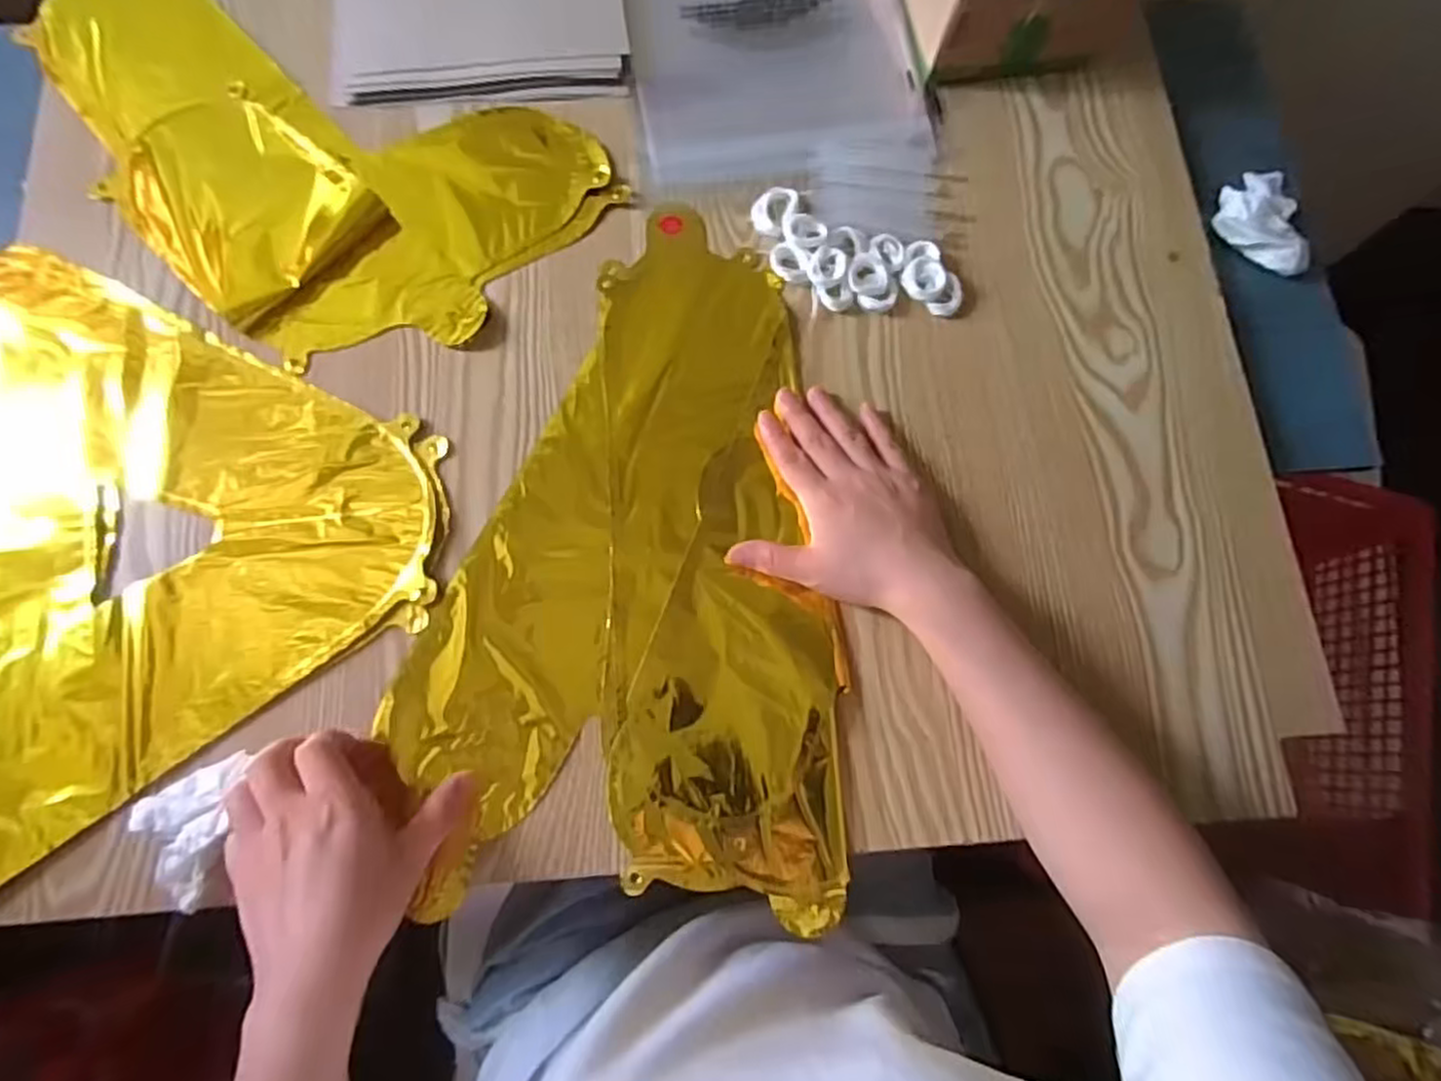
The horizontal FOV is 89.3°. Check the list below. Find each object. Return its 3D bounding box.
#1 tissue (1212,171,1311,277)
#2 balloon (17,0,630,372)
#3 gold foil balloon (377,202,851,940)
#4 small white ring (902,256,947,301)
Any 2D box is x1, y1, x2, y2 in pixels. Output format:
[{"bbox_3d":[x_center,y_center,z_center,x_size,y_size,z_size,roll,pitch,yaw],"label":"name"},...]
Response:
[{"bbox_3d":[0.385,-0.235,0.516,0.056,0.026,0.088,12,75,1],"label":"tissue"},{"bbox_3d":[-0.297,-0.275,0.493,0.395,0.011,0.231,35,77,7],"label":"balloon"},{"bbox_3d":[-0.048,-0.004,0.447,0.246,0.008,0.412,4,75,-1],"label":"gold foil balloon"},{"bbox_3d":[0.134,-0.172,0.481,0.028,0.013,0.029,0,76,-2],"label":"small white ring"}]

